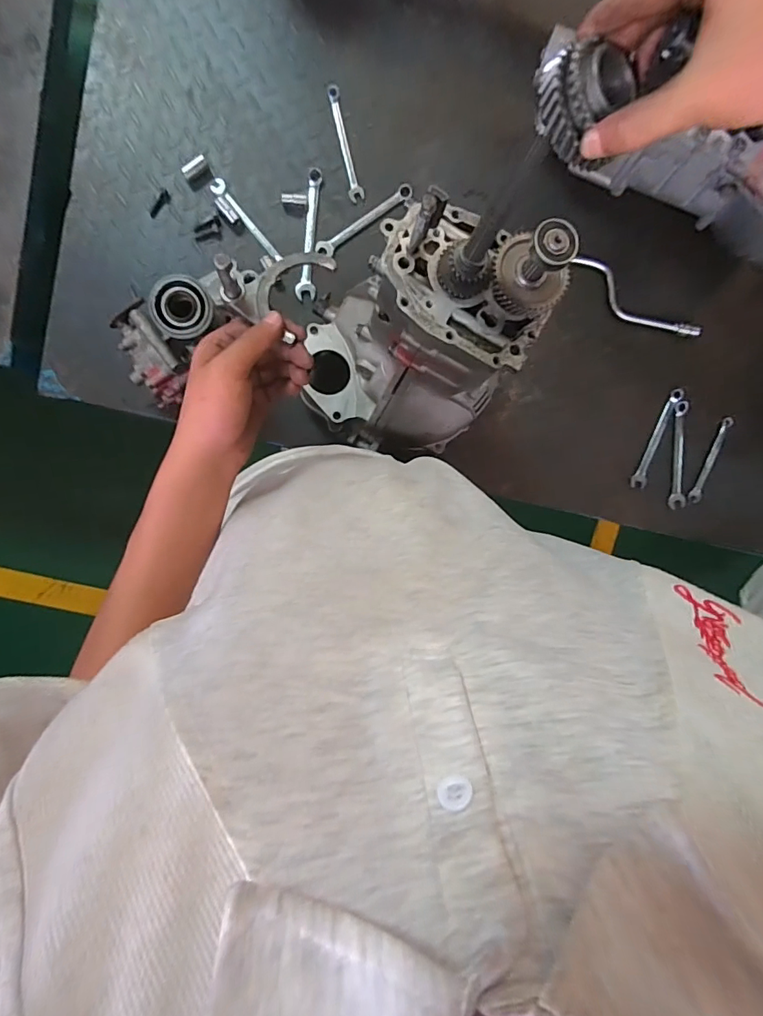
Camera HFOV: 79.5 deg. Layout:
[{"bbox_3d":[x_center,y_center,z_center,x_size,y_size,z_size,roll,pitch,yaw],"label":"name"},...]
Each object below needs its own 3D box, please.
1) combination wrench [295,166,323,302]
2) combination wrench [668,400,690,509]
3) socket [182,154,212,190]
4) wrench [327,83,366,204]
[{"bbox_3d":[-0.114,-0.429,0.720,0.030,0.008,0.191,3,96,-8],"label":"combination wrench"},{"bbox_3d":[0.546,-0.097,0.840,0.030,0.010,0.192,-2,97,-7],"label":"combination wrench"},{"bbox_3d":[-0.277,-0.507,0.693,0.040,0.019,0.027,-43,100,-1],"label":"socket"},{"bbox_3d":[-0.055,-0.569,0.718,0.024,0.010,0.165,-14,98,-6],"label":"wrench"}]

